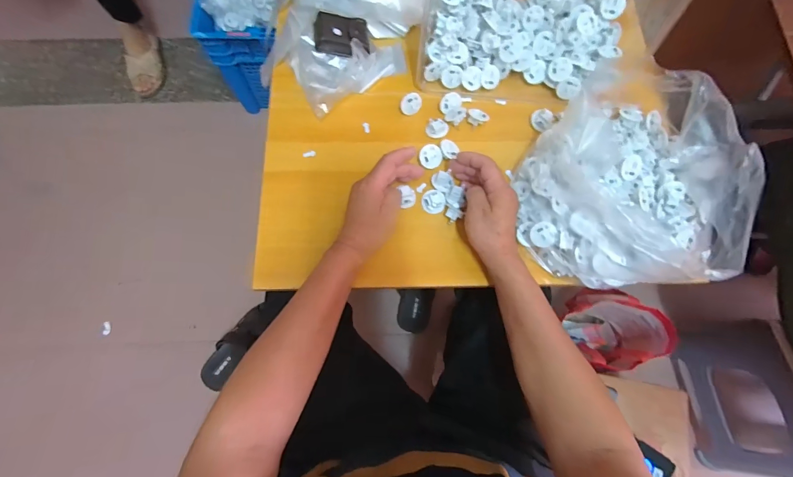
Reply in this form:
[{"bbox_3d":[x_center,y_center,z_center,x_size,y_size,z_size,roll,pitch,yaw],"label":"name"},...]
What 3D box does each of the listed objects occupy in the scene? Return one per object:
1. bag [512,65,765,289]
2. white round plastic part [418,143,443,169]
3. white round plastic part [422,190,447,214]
[{"bbox_3d":[0.283,-0.095,0.481,0.237,0.103,0.301,-1,74,-1],"label":"bag"},{"bbox_3d":[0.049,-0.115,0.534,0.033,0.005,0.033,-2,102,-12],"label":"white round plastic part"},{"bbox_3d":[0.051,-0.051,0.523,0.031,0.016,0.030,0,74,-1],"label":"white round plastic part"}]

